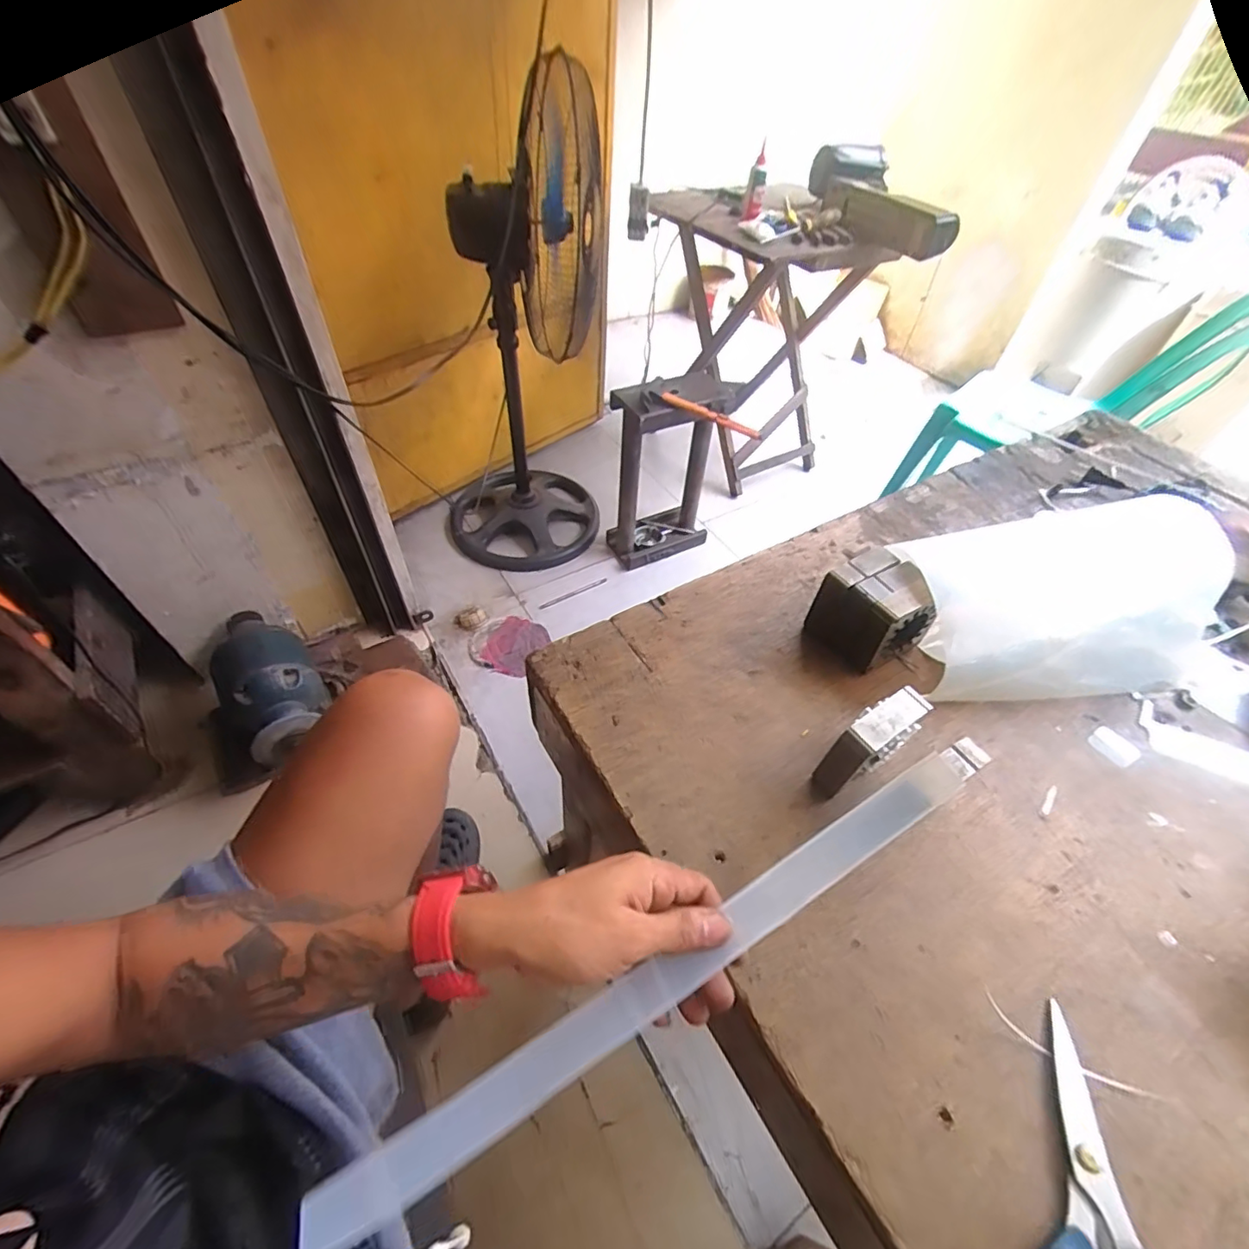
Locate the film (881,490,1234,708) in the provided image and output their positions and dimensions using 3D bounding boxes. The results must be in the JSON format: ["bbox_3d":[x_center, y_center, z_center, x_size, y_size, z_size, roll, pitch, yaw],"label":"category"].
[{"bbox_3d":[0.386,-0.023,0.495,0.281,0.110,0.138,-2,50,-6],"label":"film"}]

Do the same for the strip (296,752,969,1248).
[{"bbox_3d":[0.024,0.205,0.321,0.431,0.020,0.030,-31,57,-9],"label":"strip"}]

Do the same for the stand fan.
[{"bbox_3d":[-0.262,-0.599,1.289,0.407,0.974,0.428,4,50,-1],"label":"stand fan"}]

